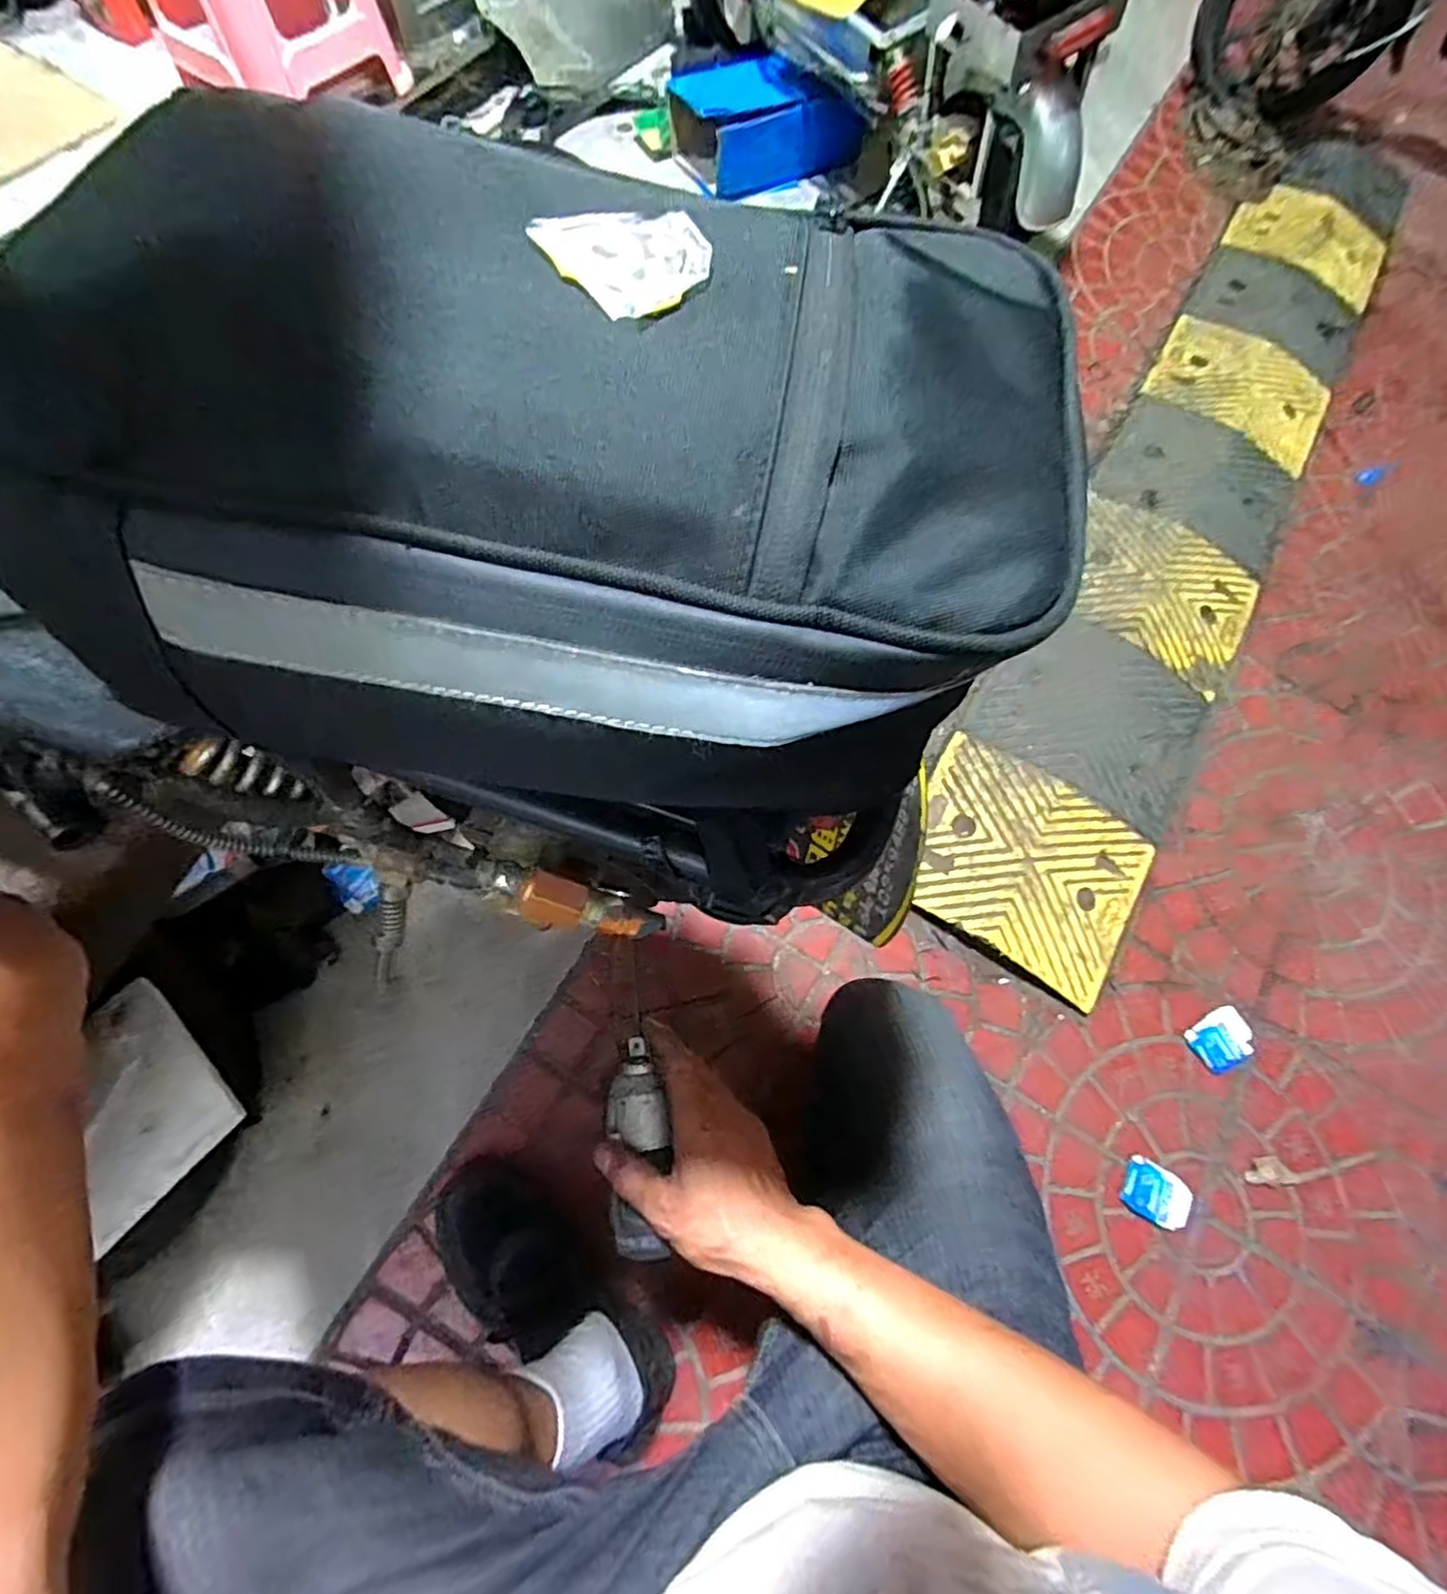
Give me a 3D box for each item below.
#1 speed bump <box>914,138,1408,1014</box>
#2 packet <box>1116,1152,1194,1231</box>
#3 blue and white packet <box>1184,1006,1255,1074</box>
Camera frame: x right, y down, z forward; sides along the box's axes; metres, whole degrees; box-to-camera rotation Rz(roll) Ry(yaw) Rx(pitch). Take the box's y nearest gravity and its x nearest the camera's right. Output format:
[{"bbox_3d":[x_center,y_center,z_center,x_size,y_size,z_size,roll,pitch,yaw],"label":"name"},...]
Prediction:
[{"bbox_3d":[0.813,-0.548,1.134,0.323,0.062,1.872,34,70,2],"label":"speed bump"},{"bbox_3d":[0.491,0.449,0.775,0.081,0.012,0.058,24,70,9],"label":"packet"},{"bbox_3d":[0.613,0.298,0.841,0.080,0.014,0.063,-28,71,-11],"label":"blue and white packet"}]

